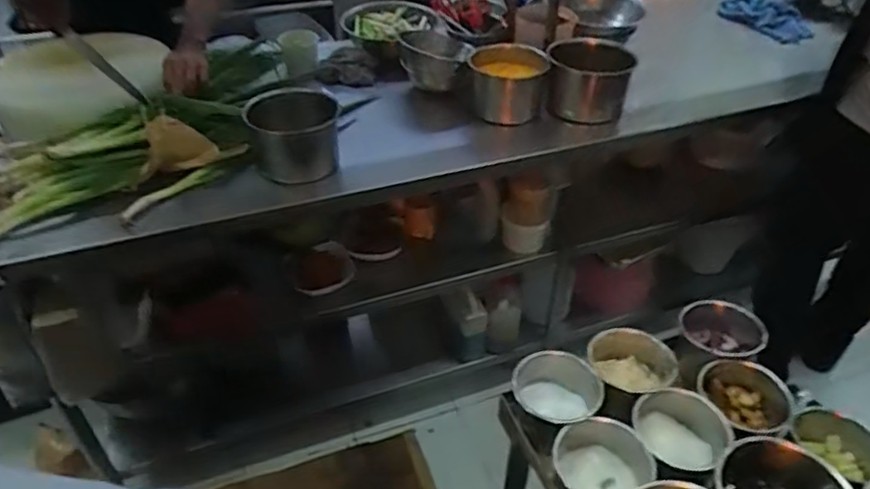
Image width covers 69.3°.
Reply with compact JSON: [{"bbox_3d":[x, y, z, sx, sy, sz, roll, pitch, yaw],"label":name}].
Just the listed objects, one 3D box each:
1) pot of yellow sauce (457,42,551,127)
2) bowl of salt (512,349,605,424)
[{"bbox_3d":[0.155,-0.357,1.381,0.172,0.137,0.136,3,41,3],"label":"pot of yellow sauce"},{"bbox_3d":[0.171,0.218,0.895,0.122,0.072,0.112,0,41,0],"label":"bowl of salt"}]

